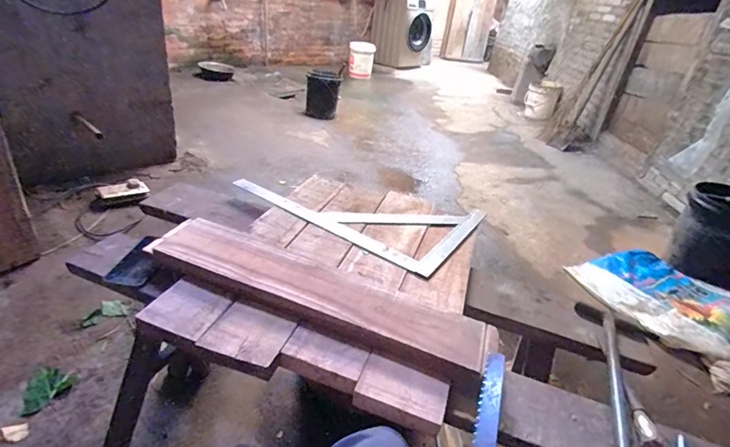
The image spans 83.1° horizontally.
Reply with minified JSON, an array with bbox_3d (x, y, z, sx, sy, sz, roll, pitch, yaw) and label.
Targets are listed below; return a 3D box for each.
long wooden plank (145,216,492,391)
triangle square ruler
[{"bbox_3d":[-0.100,0.124,0.766,0.646,0.045,0.143,18,32,17],"label":"long wooden plank"},{"bbox_3d":[-0.017,-0.054,1.116,0.575,0.020,0.332,24,34,25],"label":"triangle square ruler"}]

